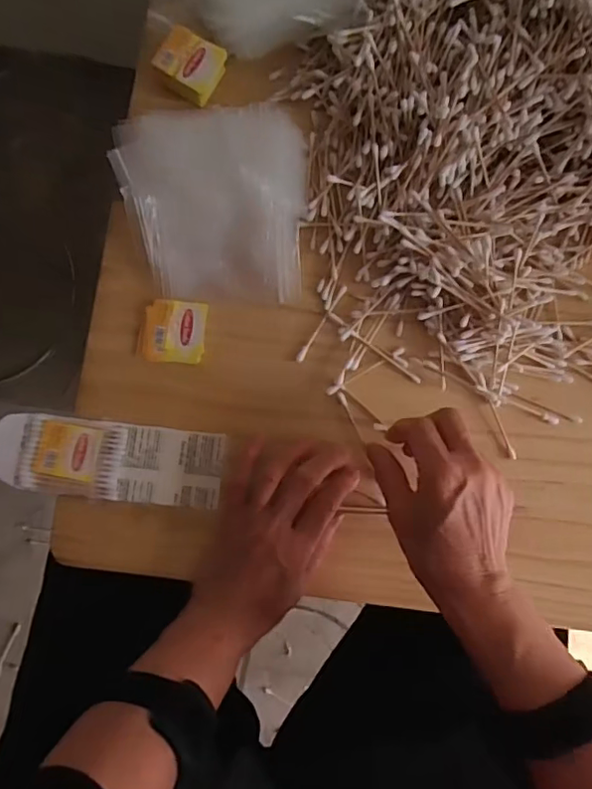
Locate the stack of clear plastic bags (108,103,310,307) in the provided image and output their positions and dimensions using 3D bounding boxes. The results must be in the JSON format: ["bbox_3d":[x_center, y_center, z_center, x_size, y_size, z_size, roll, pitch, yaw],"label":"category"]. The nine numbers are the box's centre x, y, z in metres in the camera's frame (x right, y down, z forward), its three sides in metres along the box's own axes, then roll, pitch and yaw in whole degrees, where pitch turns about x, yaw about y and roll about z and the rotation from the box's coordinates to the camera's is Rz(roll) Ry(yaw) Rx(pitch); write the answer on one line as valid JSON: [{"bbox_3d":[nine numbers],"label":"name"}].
[{"bbox_3d":[-0.065,-0.150,0.429,0.143,0.037,0.144,1,85,0],"label":"stack of clear plastic bags"}]

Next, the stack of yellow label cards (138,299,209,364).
[{"bbox_3d":[-0.097,-0.049,0.436,0.050,0.004,0.048,3,85,0],"label":"stack of yellow label cards"}]

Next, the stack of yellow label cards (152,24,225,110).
[{"bbox_3d":[-0.086,-0.269,0.453,0.045,0.020,0.048,32,85,3],"label":"stack of yellow label cards"}]

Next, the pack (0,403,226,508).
[{"bbox_3d":[-0.148,0.048,0.420,0.182,0.015,0.060,9,85,-4],"label":"pack"}]

